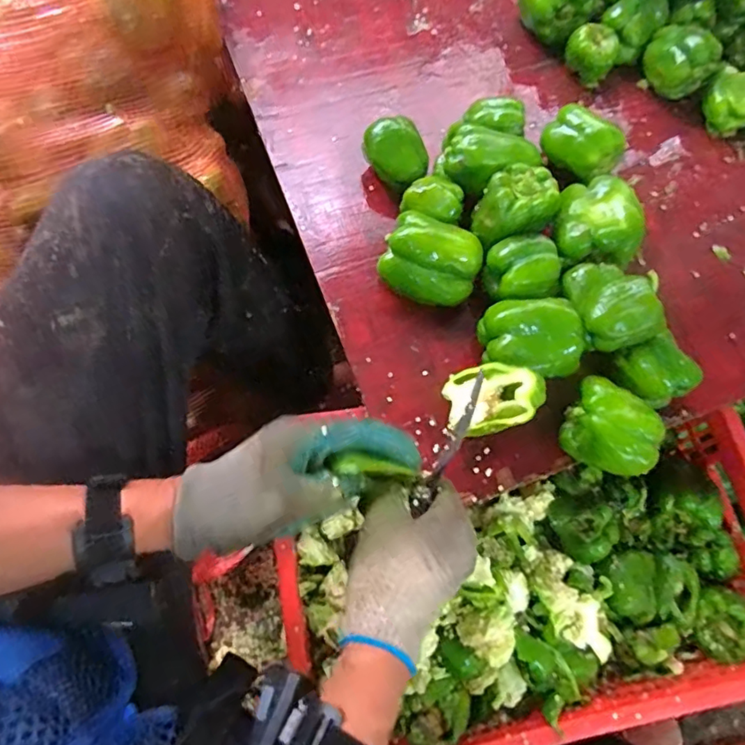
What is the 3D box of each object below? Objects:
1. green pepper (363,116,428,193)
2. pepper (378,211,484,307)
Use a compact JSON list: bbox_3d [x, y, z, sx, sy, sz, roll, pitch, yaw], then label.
[{"bbox_3d":[0.024,-0.229,0.594,0.049,0.060,0.071,-34,75,-13],"label":"green pepper"},{"bbox_3d":[0.058,-0.107,0.544,0.093,0.065,0.067,18,70,5],"label":"pepper"}]

